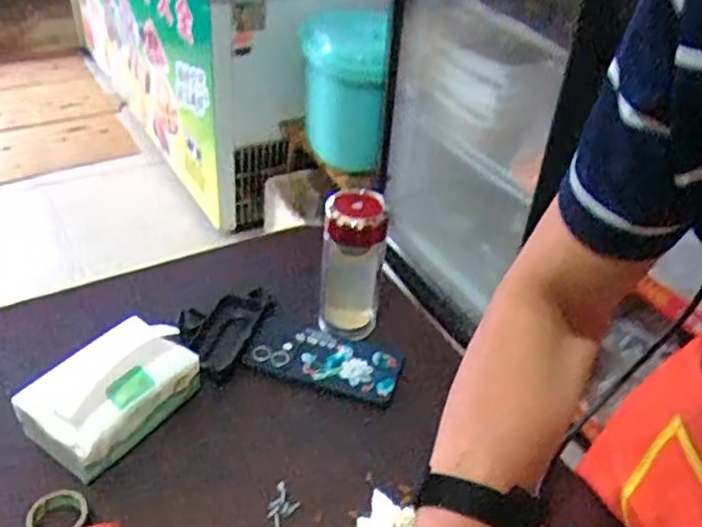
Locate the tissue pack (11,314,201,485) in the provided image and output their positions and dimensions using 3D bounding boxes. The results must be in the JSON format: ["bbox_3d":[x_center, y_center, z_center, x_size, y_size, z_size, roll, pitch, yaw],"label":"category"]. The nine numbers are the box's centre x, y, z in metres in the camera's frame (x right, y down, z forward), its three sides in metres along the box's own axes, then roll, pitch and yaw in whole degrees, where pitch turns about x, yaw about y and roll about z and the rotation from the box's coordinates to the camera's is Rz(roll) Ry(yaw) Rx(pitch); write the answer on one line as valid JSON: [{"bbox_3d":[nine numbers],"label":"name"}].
[{"bbox_3d":[-0.224,0.115,0.629,0.099,0.060,0.145,24,41,22],"label":"tissue pack"}]

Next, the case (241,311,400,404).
[{"bbox_3d":[-0.028,0.098,0.724,0.162,0.012,0.077,14,38,11],"label":"case"}]

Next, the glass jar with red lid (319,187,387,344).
[{"bbox_3d":[-0.001,0.001,0.727,0.073,0.151,0.063,14,38,10],"label":"glass jar with red lid"}]

